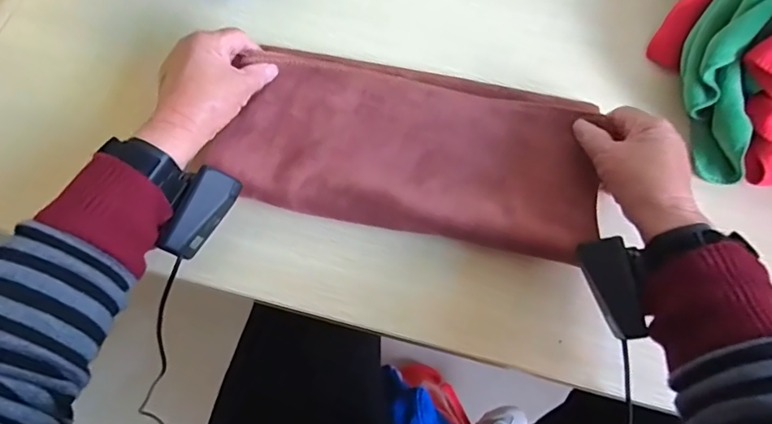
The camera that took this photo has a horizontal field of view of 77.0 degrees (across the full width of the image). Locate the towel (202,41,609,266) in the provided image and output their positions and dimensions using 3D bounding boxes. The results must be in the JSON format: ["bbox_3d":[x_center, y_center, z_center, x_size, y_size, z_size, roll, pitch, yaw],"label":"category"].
[{"bbox_3d":[0.023,-0.059,0.422,0.313,0.018,0.162,11,70,3],"label":"towel"}]

